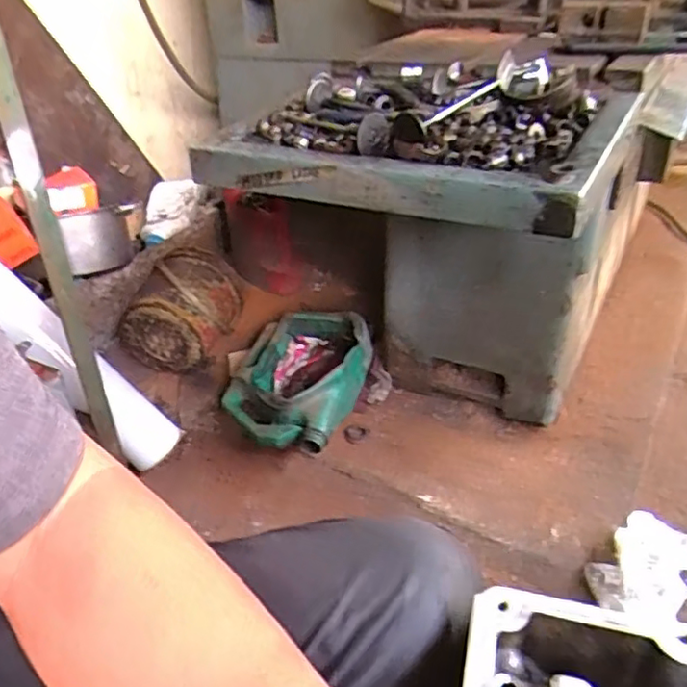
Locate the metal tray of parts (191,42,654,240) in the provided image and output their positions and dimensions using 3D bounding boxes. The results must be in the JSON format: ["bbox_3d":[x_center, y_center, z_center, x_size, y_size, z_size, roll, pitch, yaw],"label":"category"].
[{"bbox_3d":[0.108,-0.252,0.713,0.394,0.082,0.398,12,36,23],"label":"metal tray of parts"}]

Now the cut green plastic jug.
[{"bbox_3d":[-0.087,0.066,1.152,0.233,0.124,0.298,10,35,20],"label":"cut green plastic jug"}]

